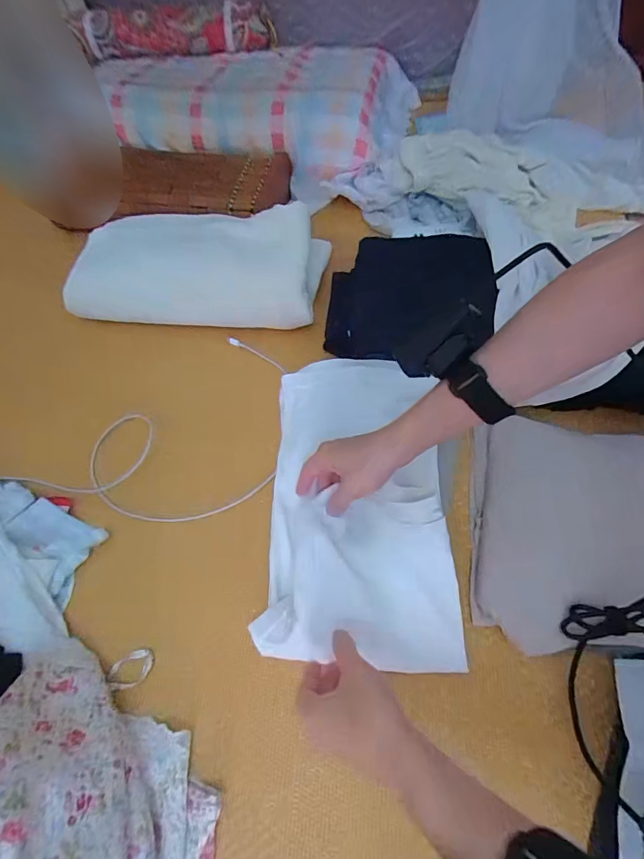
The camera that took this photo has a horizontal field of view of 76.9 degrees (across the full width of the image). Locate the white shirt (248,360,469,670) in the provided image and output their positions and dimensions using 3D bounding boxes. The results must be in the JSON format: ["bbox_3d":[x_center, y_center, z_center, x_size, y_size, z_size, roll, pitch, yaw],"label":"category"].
[{"bbox_3d":[0.036,0.066,0.432,0.187,0.070,0.321,-1,65,3],"label":"white shirt"}]

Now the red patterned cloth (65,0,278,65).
[{"bbox_3d":[-0.257,-0.708,0.713,0.343,0.067,0.067,-2,65,2],"label":"red patterned cloth"}]

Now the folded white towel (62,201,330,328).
[{"bbox_3d":[-0.174,-0.236,0.583,0.336,0.085,0.152,4,64,5],"label":"folded white towel"}]

